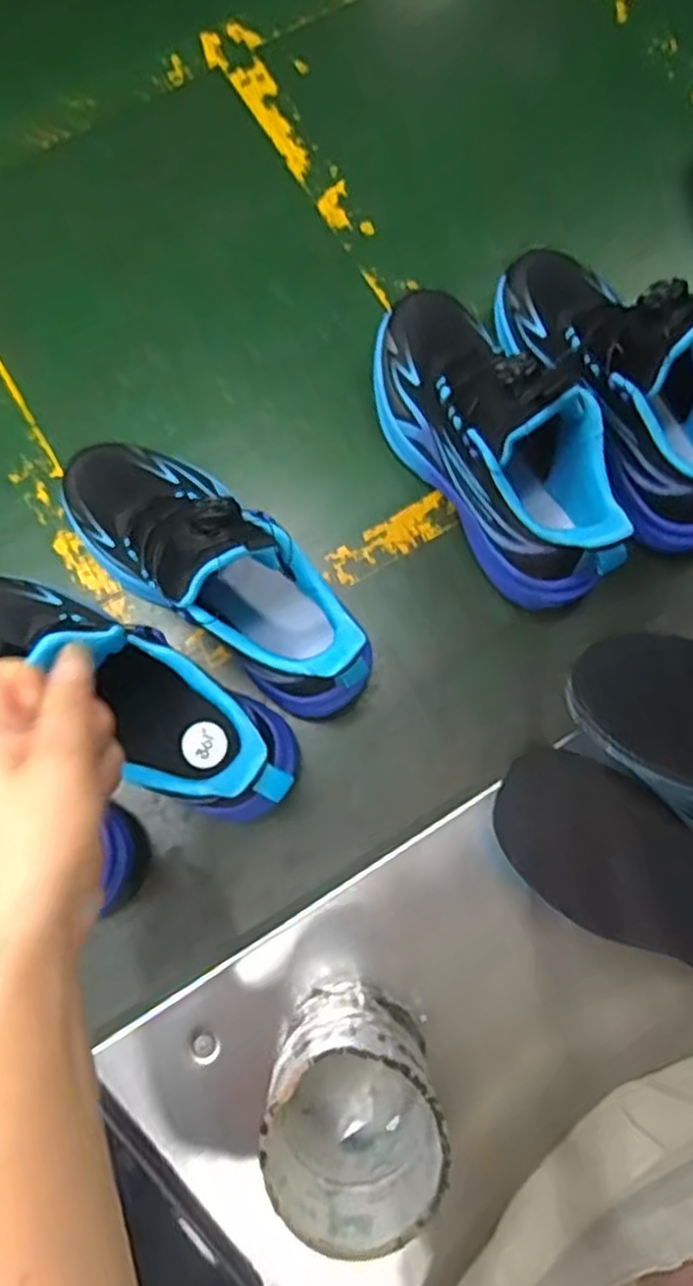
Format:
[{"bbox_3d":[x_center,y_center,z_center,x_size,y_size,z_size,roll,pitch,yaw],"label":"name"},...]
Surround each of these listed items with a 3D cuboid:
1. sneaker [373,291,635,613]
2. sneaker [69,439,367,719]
[{"bbox_3d":[0.093,-0.135,0.480,0.080,0.127,0.221,-33,80,-8],"label":"sneaker"},{"bbox_3d":[-0.083,-0.047,0.466,0.228,0.130,0.097,37,80,7],"label":"sneaker"}]

